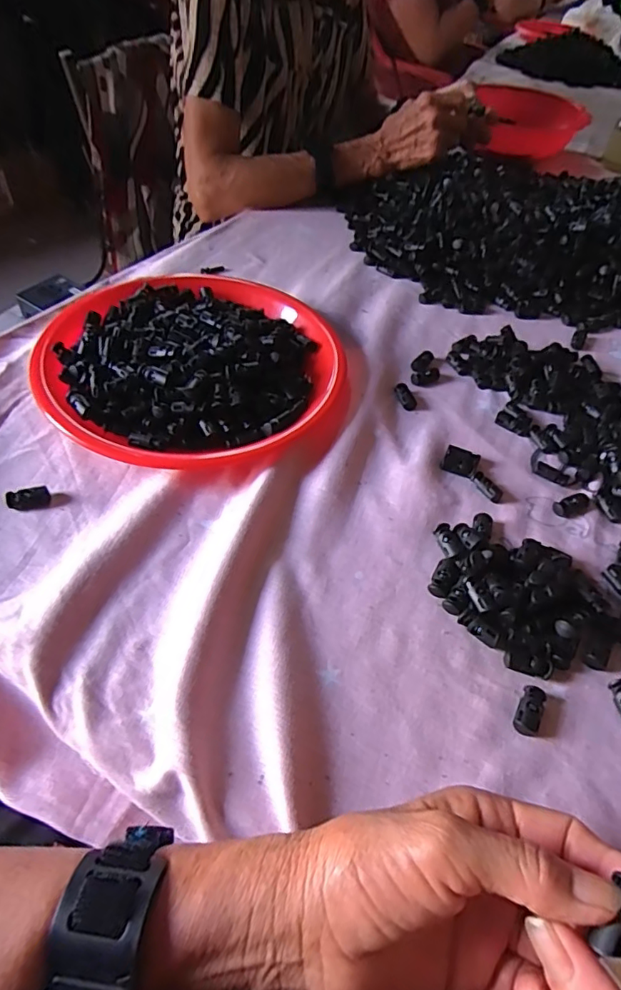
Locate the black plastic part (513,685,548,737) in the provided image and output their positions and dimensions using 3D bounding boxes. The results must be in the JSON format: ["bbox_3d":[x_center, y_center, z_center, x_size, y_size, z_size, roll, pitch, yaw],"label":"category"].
[{"bbox_3d":[0.129,0.126,0.306,0.014,0.008,0.029,25,55,16],"label":"black plastic part"}]

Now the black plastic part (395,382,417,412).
[{"bbox_3d":[0.087,-0.090,0.479,0.016,0.006,0.031,-14,54,-13],"label":"black plastic part"}]

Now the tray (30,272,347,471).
[{"bbox_3d":[-0.101,-0.127,0.469,0.249,0.038,0.249,2,52,-2],"label":"tray"}]

